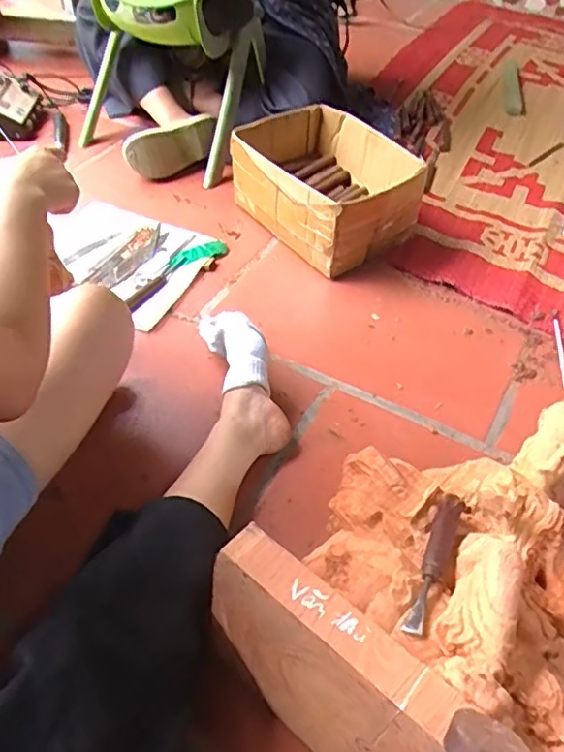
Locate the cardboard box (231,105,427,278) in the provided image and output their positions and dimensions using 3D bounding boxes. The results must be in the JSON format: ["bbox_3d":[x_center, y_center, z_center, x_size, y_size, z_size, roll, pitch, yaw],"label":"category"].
[{"bbox_3d":[0.087,-0.367,1.166,0.266,0.168,0.343,-33,58,-24],"label":"cardboard box"}]

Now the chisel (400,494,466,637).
[{"bbox_3d":[0.148,0.179,0.574,0.024,0.033,0.163,23,54,18],"label":"chisel"}]

